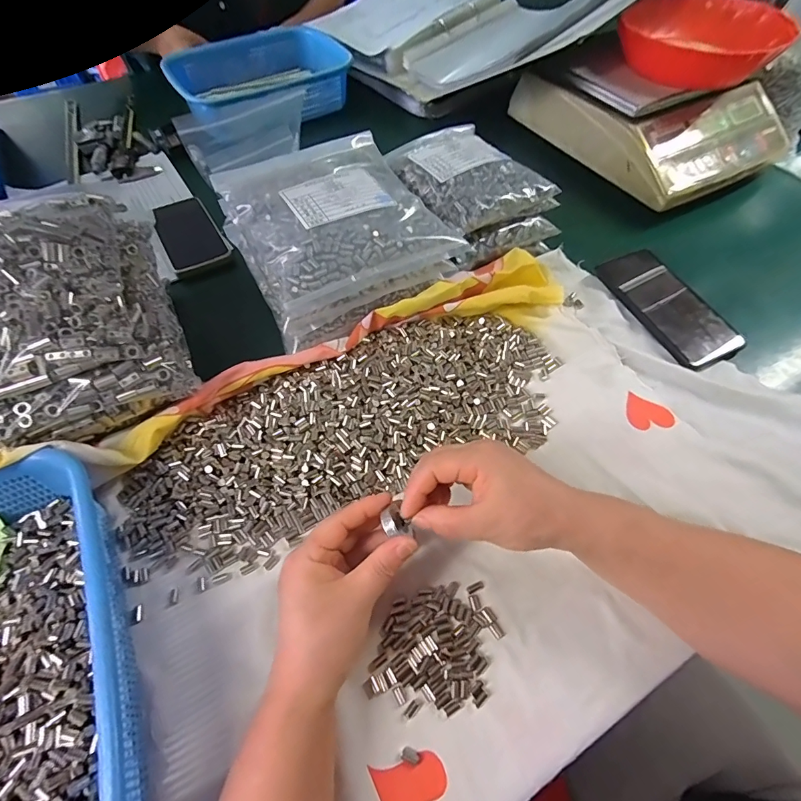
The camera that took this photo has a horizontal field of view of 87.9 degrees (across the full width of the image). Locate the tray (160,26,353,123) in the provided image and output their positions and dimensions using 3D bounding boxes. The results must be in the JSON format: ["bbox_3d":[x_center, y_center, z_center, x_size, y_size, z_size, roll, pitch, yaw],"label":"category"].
[{"bbox_3d":[-0.230,-0.564,0.729,0.269,0.070,0.199,-27,62,-15],"label":"tray"}]

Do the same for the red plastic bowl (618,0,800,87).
[{"bbox_3d":[0.404,-0.483,0.560,0.194,0.057,0.158,34,65,19],"label":"red plastic bowl"}]

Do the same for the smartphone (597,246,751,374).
[{"bbox_3d":[0.295,-0.109,0.464,0.074,0.014,0.164,-20,60,-11],"label":"smartphone"}]

